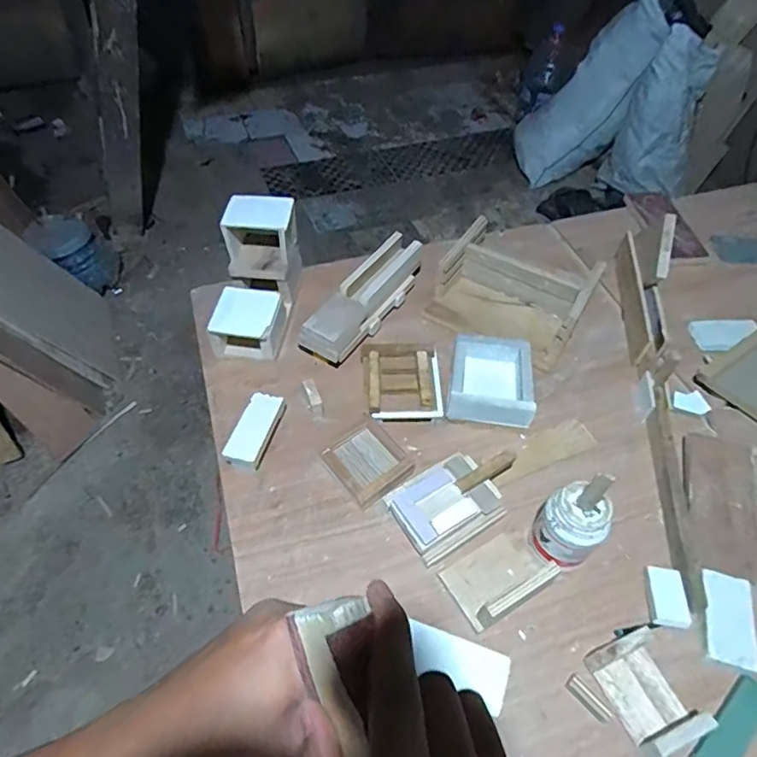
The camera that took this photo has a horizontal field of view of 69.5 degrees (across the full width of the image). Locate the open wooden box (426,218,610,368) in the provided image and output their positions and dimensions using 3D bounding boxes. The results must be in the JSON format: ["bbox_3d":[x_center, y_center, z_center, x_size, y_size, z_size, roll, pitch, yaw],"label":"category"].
[{"bbox_3d":[0.246,-0.160,1.021,0.267,0.088,0.220,25,56,18],"label":"open wooden box"}]

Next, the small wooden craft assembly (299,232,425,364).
[{"bbox_3d":[-0.025,-0.143,0.999,0.089,0.085,0.299,25,56,18],"label":"small wooden craft assembly"}]

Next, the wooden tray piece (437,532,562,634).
[{"bbox_3d":[0.155,0.250,0.704,0.126,0.067,0.093,-27,57,-20],"label":"wooden tray piece"}]

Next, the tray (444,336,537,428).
[{"bbox_3d":[0.188,0.006,0.915,0.138,0.056,0.157,9,52,7],"label":"tray"}]

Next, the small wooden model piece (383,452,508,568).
[{"bbox_3d":[0.094,0.180,0.780,0.148,0.046,0.114,-27,57,-20],"label":"small wooden model piece"}]

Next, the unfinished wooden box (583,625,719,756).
[{"bbox_3d":[0.316,0.365,0.641,0.084,0.046,0.120,-20,55,-16],"label":"unfinished wooden box"}]

